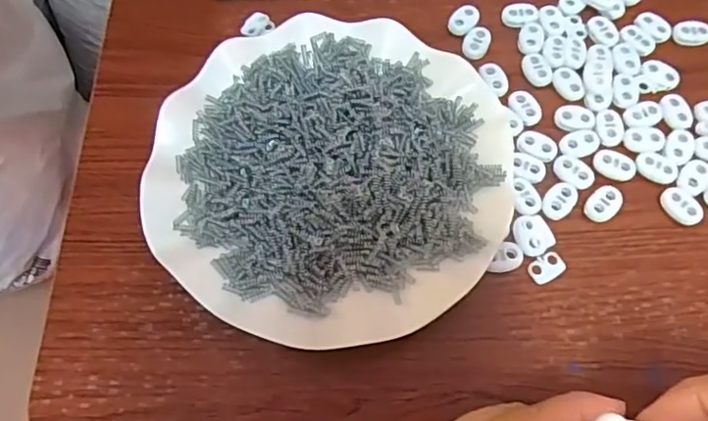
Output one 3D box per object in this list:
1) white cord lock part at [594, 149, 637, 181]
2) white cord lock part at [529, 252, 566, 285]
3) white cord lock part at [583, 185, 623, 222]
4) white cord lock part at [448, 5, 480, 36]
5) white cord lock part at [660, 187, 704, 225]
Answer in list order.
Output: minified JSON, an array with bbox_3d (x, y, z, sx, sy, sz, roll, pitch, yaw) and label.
[{"bbox_3d":[0.145,-0.026,0.307,0.022,0.004,0.017,19,70,8],"label":"white cord lock part"},{"bbox_3d":[0.101,0.030,0.288,0.019,0.004,0.012,-28,71,-10],"label":"white cord lock part"},{"bbox_3d":[0.134,-0.004,0.300,0.015,0.004,0.023,40,74,15],"label":"white cord lock part"},{"bbox_3d":[0.069,-0.119,0.350,0.015,0.007,0.022,34,73,13],"label":"white cord lock part"},{"bbox_3d":[0.176,-0.003,0.299,0.014,0.005,0.023,-38,73,-13],"label":"white cord lock part"}]

